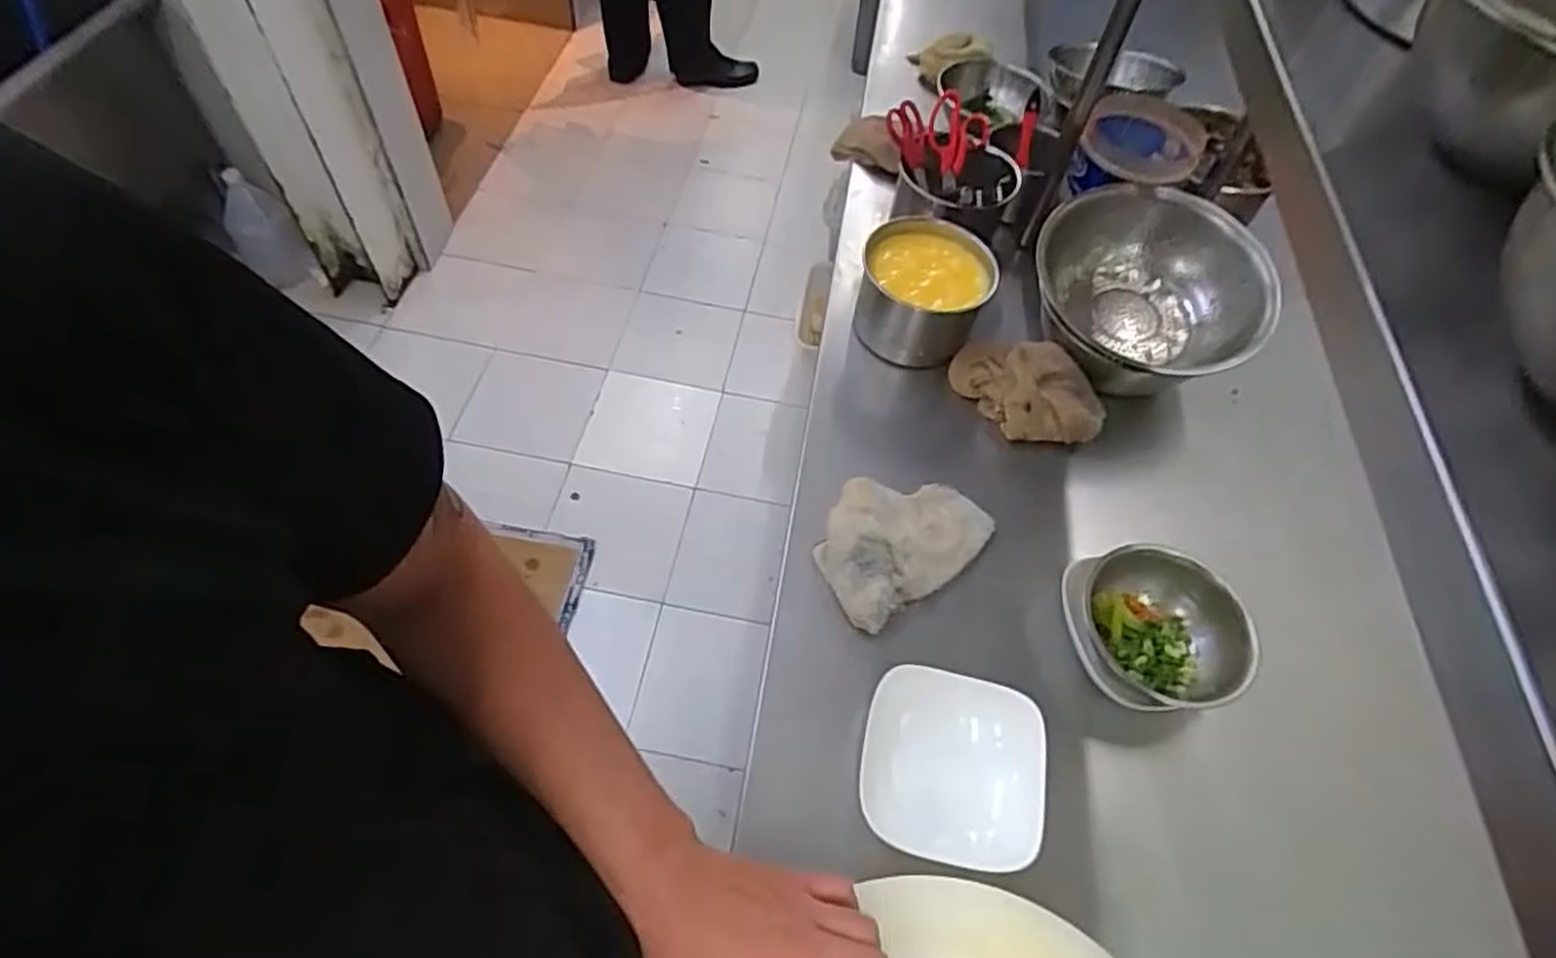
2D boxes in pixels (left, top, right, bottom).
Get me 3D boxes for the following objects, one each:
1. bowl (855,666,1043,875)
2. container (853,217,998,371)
[{"bbox_3d":[0.142,0.229,0.616,0.142,0.037,0.145,12,55,3],"label":"bowl"},{"bbox_3d":[0.169,-0.214,0.917,0.141,0.136,0.143,13,57,3],"label":"container"}]

